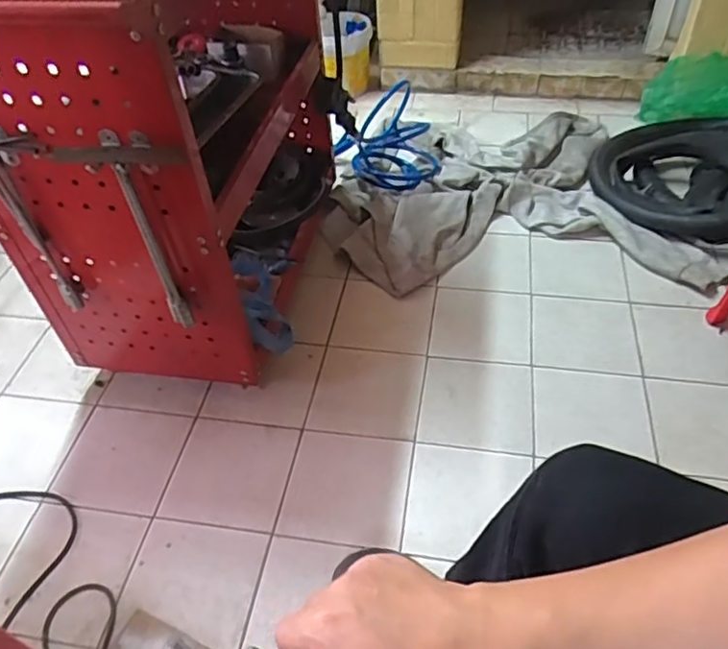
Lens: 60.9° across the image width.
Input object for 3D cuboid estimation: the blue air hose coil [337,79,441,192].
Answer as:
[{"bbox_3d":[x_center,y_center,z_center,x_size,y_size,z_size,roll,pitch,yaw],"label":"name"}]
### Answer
[{"bbox_3d":[0.053,-0.502,1.561,0.251,0.169,0.303,-3,46,2],"label":"blue air hose coil"}]

